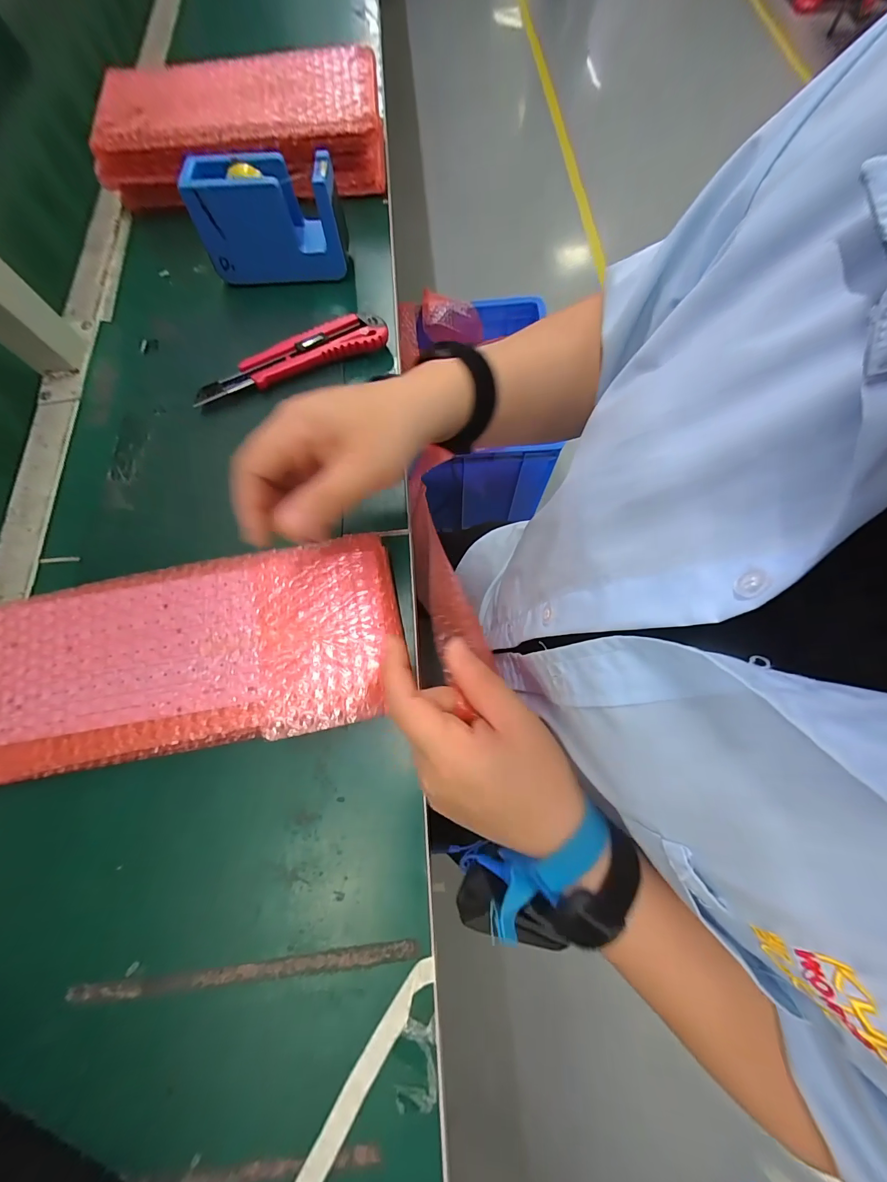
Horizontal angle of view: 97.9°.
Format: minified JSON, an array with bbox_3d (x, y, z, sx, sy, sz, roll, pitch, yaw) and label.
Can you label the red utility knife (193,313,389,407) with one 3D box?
[{"bbox_3d":[-0.137,-0.210,0.352,0.176,0.020,0.034,-25,74,-6],"label":"red utility knife"}]

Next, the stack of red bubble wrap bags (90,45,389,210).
[{"bbox_3d":[-0.215,-0.489,0.420,0.298,0.081,0.108,-10,73,-1],"label":"stack of red bubble wrap bags"}]

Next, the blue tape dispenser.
[{"bbox_3d":[-0.162,-0.352,0.370,0.131,0.082,0.052,-1,73,2],"label":"blue tape dispenser"}]

